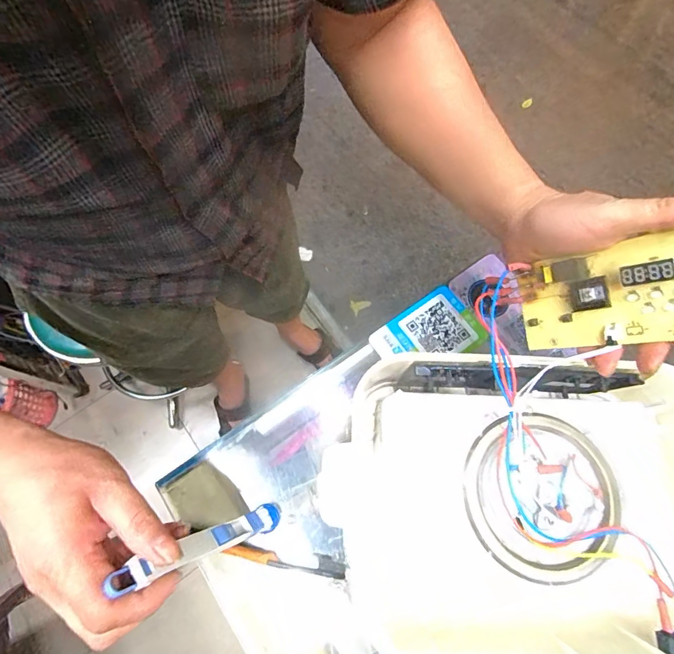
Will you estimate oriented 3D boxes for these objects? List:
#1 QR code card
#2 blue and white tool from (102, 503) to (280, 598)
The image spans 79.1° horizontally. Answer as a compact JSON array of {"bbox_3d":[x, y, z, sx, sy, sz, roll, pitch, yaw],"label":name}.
[{"bbox_3d":[0.110,0.011,0.499,0.122,0.010,0.086,-35,75,-11],"label":"QR code card"},{"bbox_3d":[-0.094,0.167,0.322,0.030,0.187,0.021,-19,72,10],"label":"blue and white tool"}]

